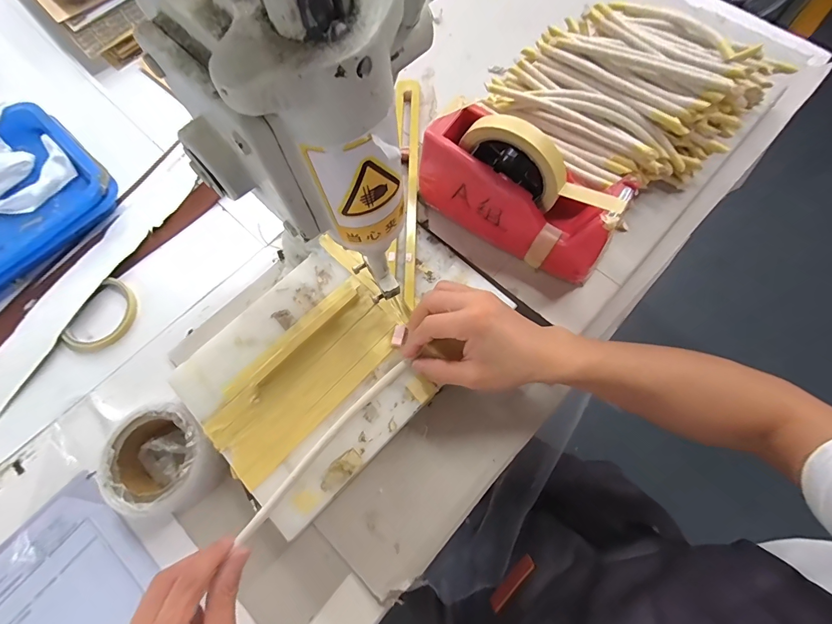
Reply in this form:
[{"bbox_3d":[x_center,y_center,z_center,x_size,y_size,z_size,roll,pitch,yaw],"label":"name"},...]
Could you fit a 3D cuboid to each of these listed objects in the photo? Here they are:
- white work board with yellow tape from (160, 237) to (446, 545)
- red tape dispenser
[{"bbox_3d":[-0.100,0.058,0.378,0.213,0.013,0.195,-43,75,-13],"label":"white work board with yellow tape"},{"bbox_3d":[0.099,-0.118,0.367,0.191,0.122,0.073,36,75,13],"label":"red tape dispenser"}]

